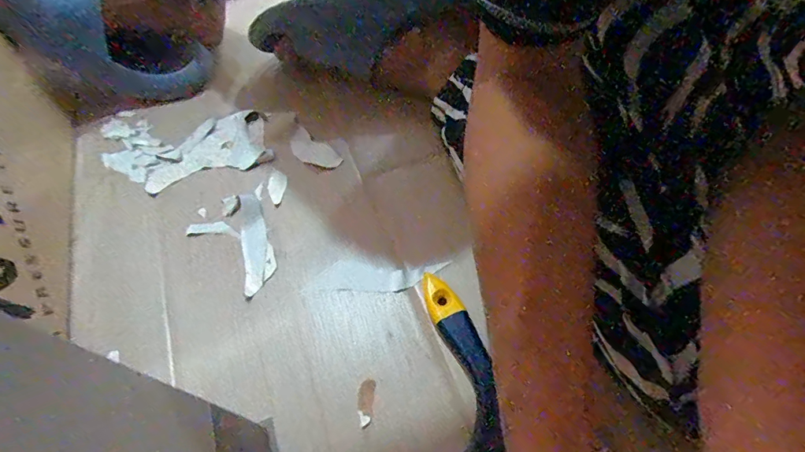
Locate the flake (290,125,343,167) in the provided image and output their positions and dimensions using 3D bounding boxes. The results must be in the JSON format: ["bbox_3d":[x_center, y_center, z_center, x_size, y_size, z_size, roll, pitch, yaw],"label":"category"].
[{"bbox_3d":[-0.094,-0.079,0.461,0.063,0.004,0.030,35,68,20],"label":"flake"}]

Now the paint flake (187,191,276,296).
[{"bbox_3d":[-0.146,0.016,0.411,0.065,0.008,0.096,-36,65,-16],"label":"paint flake"}]

